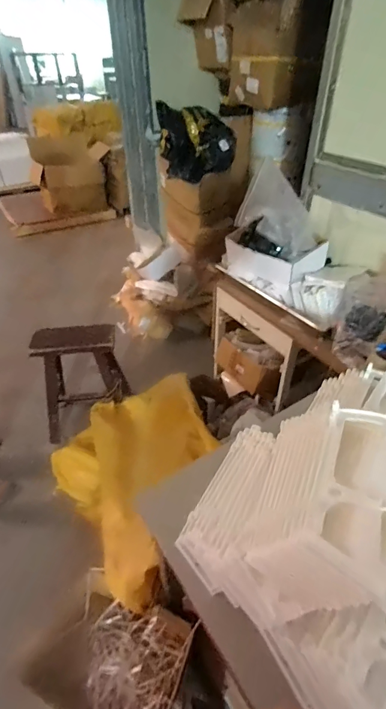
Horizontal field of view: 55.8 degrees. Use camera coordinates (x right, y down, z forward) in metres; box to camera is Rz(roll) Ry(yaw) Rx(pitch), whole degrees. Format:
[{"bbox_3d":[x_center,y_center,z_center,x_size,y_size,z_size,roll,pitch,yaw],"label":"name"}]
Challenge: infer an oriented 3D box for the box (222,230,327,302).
[{"bbox_3d":[0.270,-0.337,1.280,0.208,0.128,0.317,-32,49,-32],"label":"box"}]

